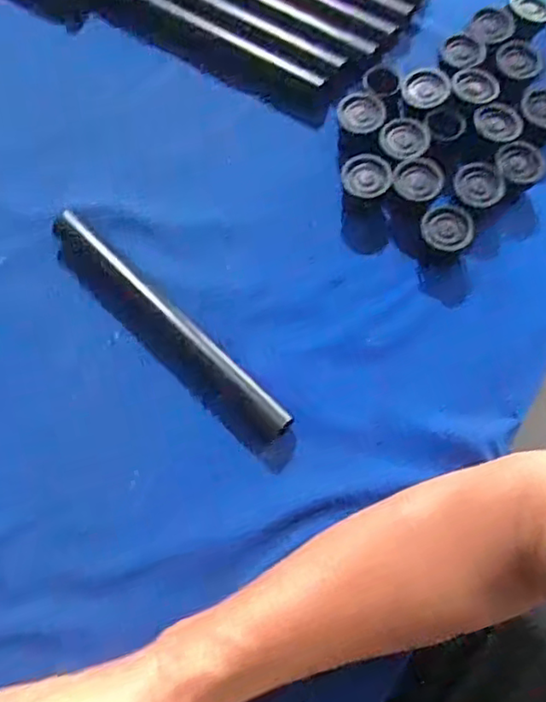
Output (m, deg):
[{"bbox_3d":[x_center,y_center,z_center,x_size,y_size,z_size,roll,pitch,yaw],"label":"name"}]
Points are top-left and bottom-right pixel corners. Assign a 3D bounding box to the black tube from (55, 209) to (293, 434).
[{"bbox_3d":[-0.073,-0.018,0.436,0.218,0.026,0.023,42,75,14],"label":"black tube"}]

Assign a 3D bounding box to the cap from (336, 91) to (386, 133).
[{"bbox_3d":[0.066,-0.175,0.478,0.035,0.022,0.035,11,70,3],"label":"cap"}]

